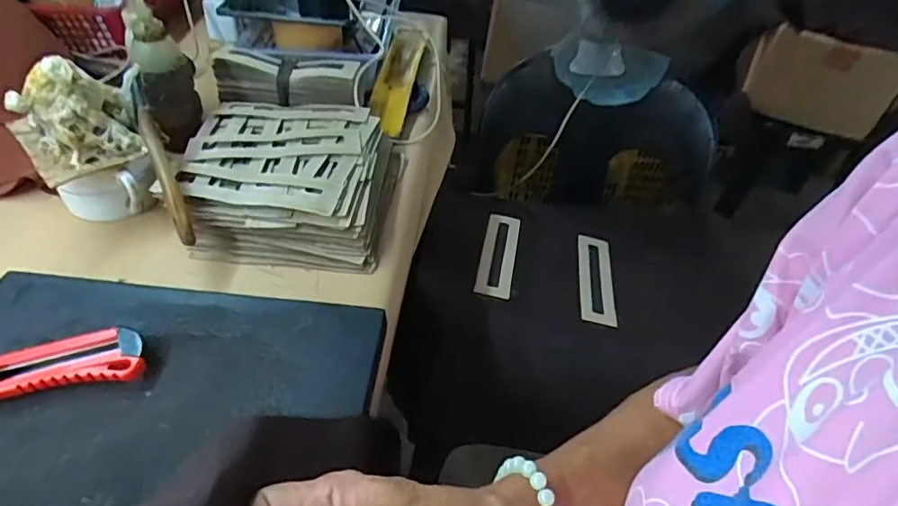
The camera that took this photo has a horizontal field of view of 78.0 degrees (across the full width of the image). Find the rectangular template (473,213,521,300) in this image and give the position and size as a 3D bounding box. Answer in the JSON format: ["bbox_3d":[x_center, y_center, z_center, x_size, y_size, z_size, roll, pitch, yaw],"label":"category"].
[{"bbox_3d":[0.064,0.000,0.709,0.043,0.009,0.148,14,41,2],"label":"rectangular template"}]

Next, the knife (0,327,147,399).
[{"bbox_3d":[-0.276,0.077,0.349,0.154,0.020,0.037,-9,46,-14],"label":"knife"}]

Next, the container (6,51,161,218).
[{"bbox_3d":[-0.303,-0.095,0.471,0.092,0.129,0.098,-28,54,-30],"label":"container"}]

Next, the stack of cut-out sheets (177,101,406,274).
[{"bbox_3d":[-0.150,-0.078,0.530,0.190,0.046,0.198,6,44,1],"label":"stack of cut-out sheets"}]

